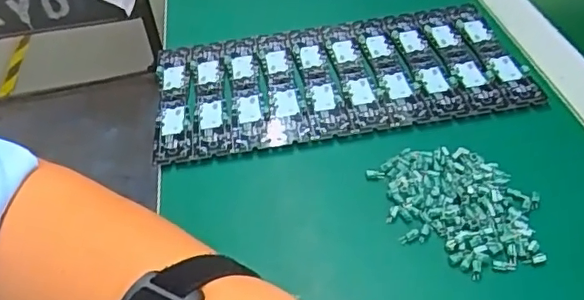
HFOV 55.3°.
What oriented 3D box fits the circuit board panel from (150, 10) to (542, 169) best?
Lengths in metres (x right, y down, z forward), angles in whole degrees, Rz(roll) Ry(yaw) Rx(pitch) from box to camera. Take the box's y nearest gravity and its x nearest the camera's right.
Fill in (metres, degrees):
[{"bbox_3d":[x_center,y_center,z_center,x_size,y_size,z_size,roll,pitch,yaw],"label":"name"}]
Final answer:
[{"bbox_3d":[0.034,-0.059,0.450,0.283,0.006,0.138,-9,43,-3],"label":"circuit board panel"}]

